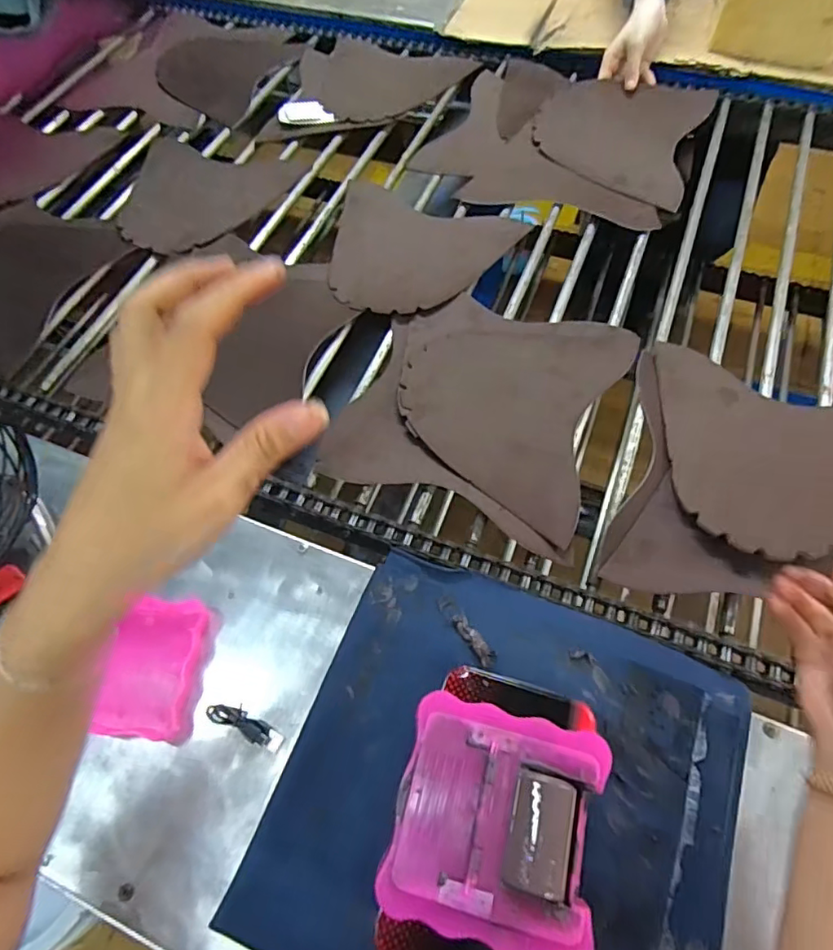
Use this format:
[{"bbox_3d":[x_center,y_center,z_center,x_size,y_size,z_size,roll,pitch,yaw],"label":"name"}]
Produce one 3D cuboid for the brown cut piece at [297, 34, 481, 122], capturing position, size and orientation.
[{"bbox_3d":[-0.072,-0.630,0.894,0.282,0.011,0.206,23,67,14],"label":"brown cut piece"}]

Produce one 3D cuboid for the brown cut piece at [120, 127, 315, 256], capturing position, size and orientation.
[{"bbox_3d":[-0.302,-0.391,0.778,0.226,0.013,0.227,11,64,9],"label":"brown cut piece"}]

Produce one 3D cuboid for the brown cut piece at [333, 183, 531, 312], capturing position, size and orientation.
[{"bbox_3d":[-0.009,-0.278,0.704,0.232,0.005,0.207,20,62,10],"label":"brown cut piece"}]

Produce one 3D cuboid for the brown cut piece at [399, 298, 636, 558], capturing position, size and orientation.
[{"bbox_3d":[0.088,-0.085,0.593,0.226,0.009,0.255,21,66,13],"label":"brown cut piece"}]

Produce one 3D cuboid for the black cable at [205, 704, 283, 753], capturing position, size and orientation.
[{"bbox_3d":[-0.135,0.194,0.437,0.067,0.008,0.018,20,66,13],"label":"black cable"}]

